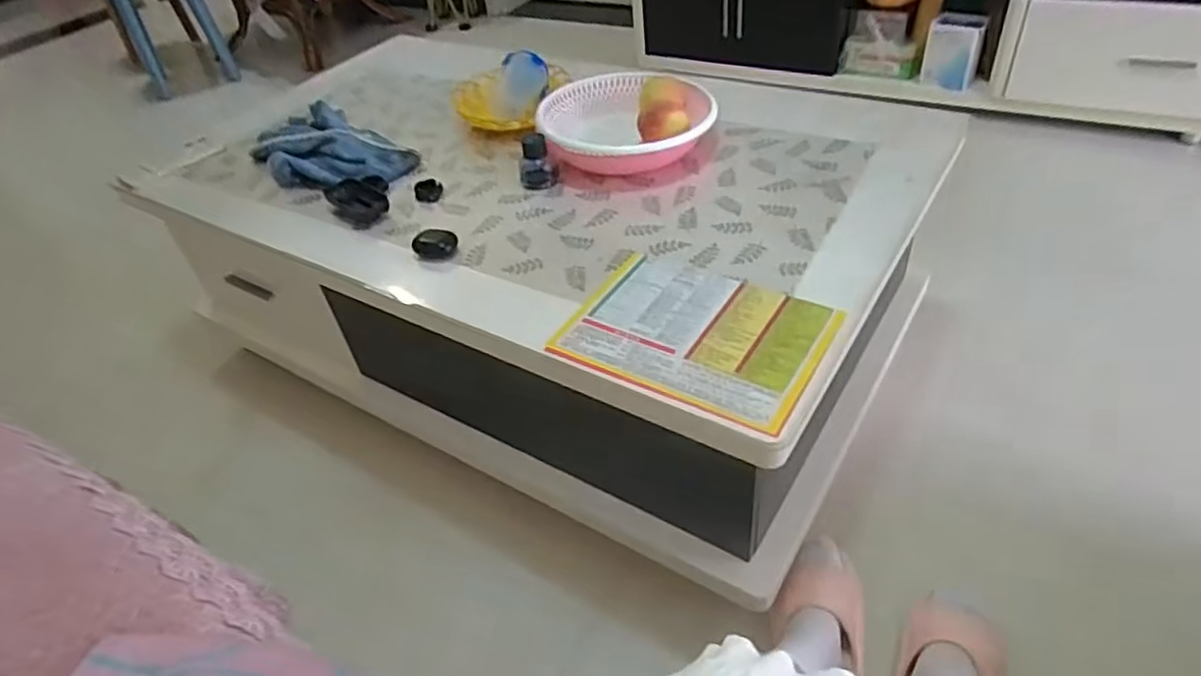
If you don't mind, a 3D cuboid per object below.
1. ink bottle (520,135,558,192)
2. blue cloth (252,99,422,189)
[{"bbox_3d":[-0.093,-0.260,1.024,0.051,0.073,0.046,-11,42,-4],"label":"ink bottle"},{"bbox_3d":[-0.439,-0.306,1.132,0.182,0.043,0.289,-36,51,-27],"label":"blue cloth"}]

